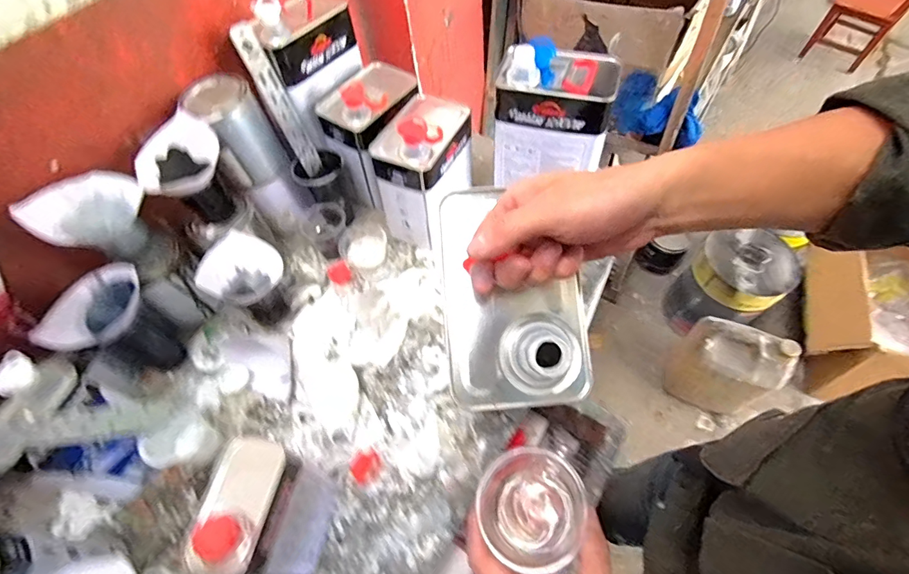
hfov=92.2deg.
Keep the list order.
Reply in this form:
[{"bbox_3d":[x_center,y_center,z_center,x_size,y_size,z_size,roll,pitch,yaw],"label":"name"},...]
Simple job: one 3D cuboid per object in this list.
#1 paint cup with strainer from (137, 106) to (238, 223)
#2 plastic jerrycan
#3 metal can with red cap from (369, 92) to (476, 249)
[{"bbox_3d":[-0.382,-0.160,0.644,0.113,0.126,0.113,-35,60,-18],"label":"paint cup with strainer"},{"bbox_3d":[0.791,0.244,1.294,0.270,0.351,0.143,24,61,19],"label":"plastic jerrycan"},{"bbox_3d":[-0.048,-0.201,0.734,0.110,0.207,0.164,22,61,18],"label":"metal can with red cap"}]

